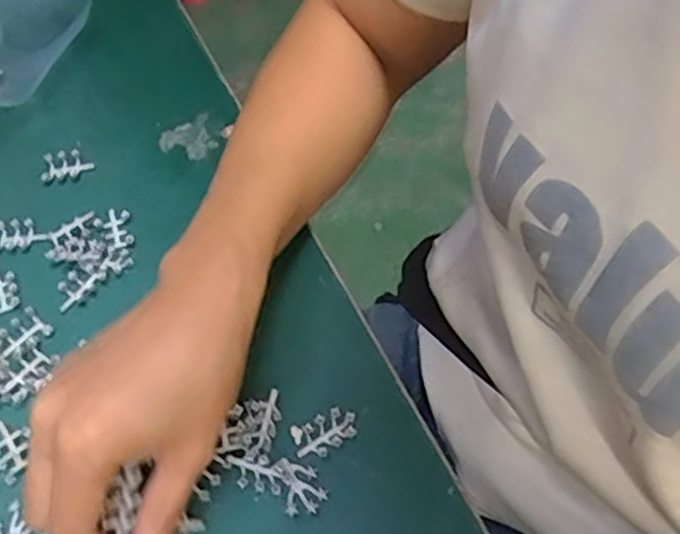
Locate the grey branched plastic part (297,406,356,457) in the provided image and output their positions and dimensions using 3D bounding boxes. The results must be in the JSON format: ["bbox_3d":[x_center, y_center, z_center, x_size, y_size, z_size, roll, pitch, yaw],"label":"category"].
[{"bbox_3d":[-0.007,0.074,0.317,0.029,0.004,0.017,-33,62,-15],"label":"grey branched plastic part"}]

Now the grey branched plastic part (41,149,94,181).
[{"bbox_3d":[-0.160,-0.060,0.413,0.028,0.005,0.018,-14,59,-5],"label":"grey branched plastic part"}]

